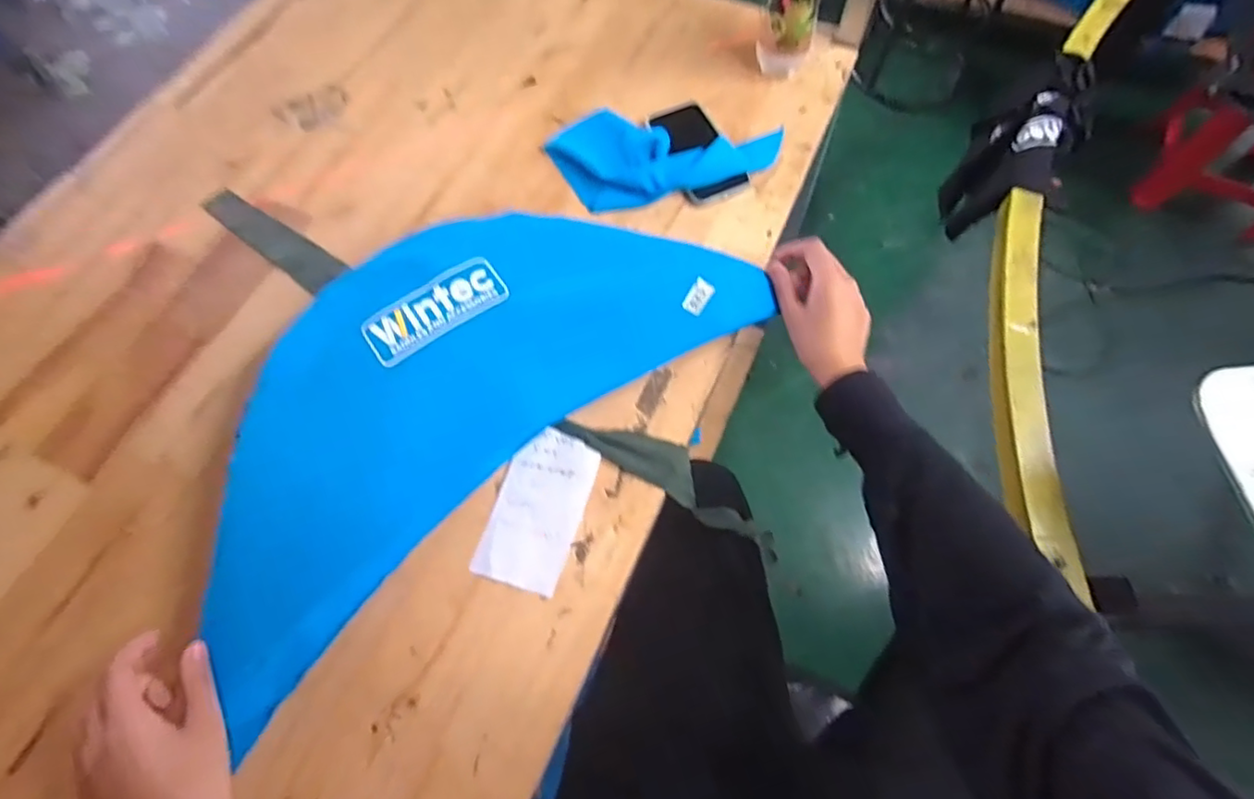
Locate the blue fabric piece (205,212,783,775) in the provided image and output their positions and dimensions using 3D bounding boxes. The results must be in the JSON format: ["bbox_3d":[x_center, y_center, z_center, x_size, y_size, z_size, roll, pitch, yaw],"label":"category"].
[{"bbox_3d":[-0.146,-0.018,0.539,0.542,0.090,0.256,-38,70,-13],"label":"blue fabric piece"}]

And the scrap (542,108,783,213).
[{"bbox_3d":[0.043,-0.297,0.690,0.249,0.025,0.148,-18,66,-6],"label":"scrap"}]

